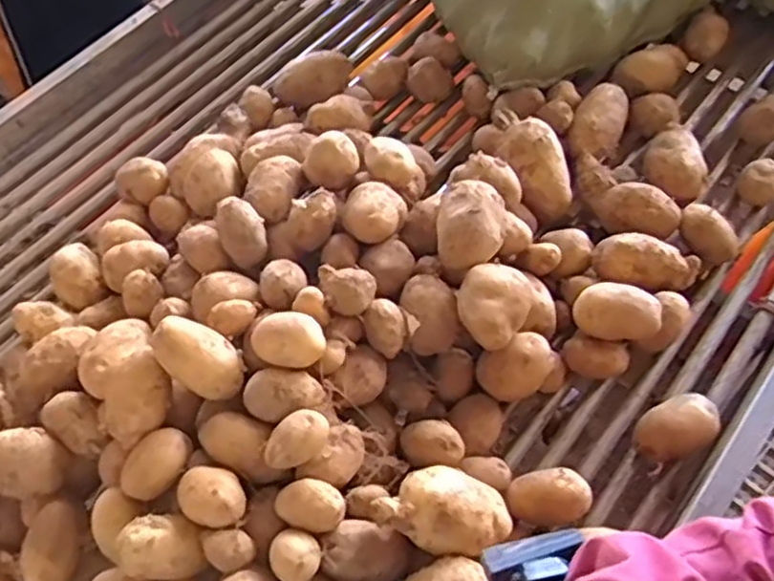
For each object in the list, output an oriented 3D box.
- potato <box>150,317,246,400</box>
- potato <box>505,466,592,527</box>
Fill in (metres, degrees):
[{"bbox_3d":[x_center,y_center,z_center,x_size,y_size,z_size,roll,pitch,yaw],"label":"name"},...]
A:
[{"bbox_3d":[-0.175,0.065,0.677,0.090,0.048,0.049,42,51,-4],"label":"potato"},{"bbox_3d":[0.151,0.190,0.684,0.075,0.037,0.049,-9,89,19],"label":"potato"}]

